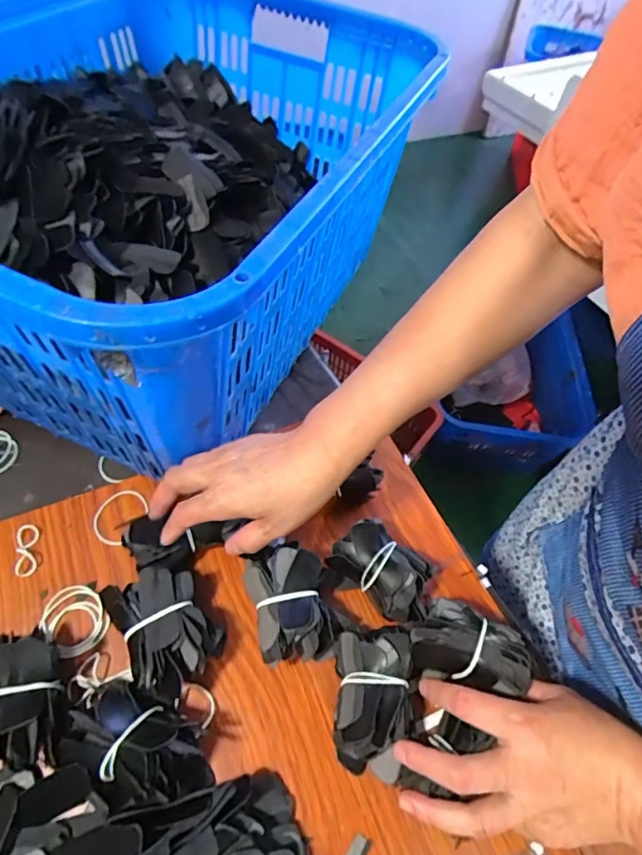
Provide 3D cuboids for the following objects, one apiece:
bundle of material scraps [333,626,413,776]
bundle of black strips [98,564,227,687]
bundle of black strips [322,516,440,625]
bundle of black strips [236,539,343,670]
[{"bbox_3d":[0.039,0.209,0.383,0.055,0.050,0.096,7,56,0],"label":"bundle of material scraps"},{"bbox_3d":[-0.128,0.160,0.401,0.072,0.058,0.092,-24,61,-19],"label":"bundle of black strips"},{"bbox_3d":[0.058,0.127,0.440,0.089,0.052,0.057,37,61,19],"label":"bundle of black strips"},{"bbox_3d":[-0.026,0.149,0.418,0.063,0.051,0.091,-14,58,-14],"label":"bundle of black strips"}]

